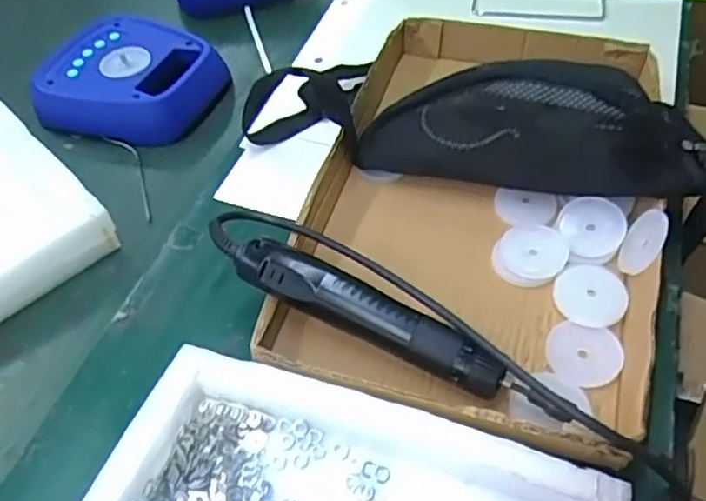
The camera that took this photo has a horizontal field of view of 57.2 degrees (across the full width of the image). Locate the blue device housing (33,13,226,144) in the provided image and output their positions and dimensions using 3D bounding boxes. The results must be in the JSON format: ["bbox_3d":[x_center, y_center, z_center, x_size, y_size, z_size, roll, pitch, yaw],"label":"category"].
[{"bbox_3d":[-0.230,-0.174,0.669,0.160,0.048,0.148,21,55,18],"label":"blue device housing"}]

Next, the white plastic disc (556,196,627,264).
[{"bbox_3d":[0.190,-0.018,0.513,0.048,0.007,0.053,-19,63,8],"label":"white plastic disc"}]

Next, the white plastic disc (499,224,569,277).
[{"bbox_3d":[0.142,-0.001,0.510,0.051,0.005,0.050,-1,51,2],"label":"white plastic disc"}]

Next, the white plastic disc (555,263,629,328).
[{"bbox_3d":[0.177,0.032,0.482,0.051,0.006,0.054,13,53,13],"label":"white plastic disc"}]

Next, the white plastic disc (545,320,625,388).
[{"bbox_3d":[0.162,0.073,0.454,0.050,0.004,0.047,-3,56,5],"label":"white plastic disc"}]

